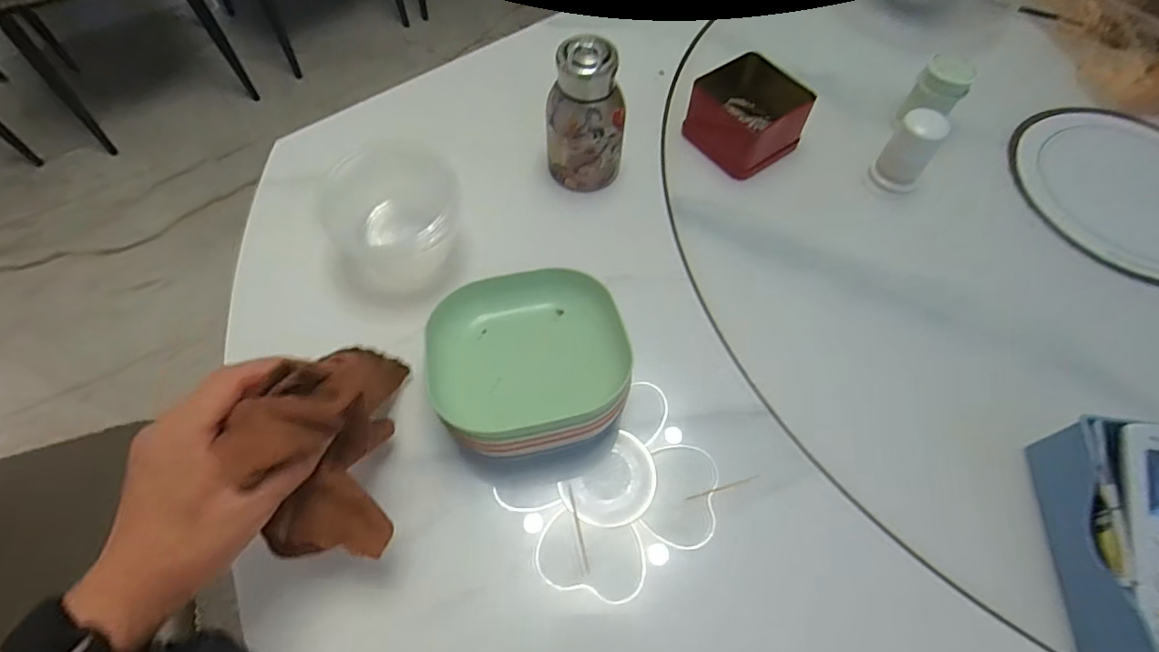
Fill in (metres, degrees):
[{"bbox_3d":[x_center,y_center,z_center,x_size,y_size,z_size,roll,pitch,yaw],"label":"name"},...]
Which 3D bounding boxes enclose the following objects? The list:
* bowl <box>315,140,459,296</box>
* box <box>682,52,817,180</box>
[{"bbox_3d":[-0.160,-0.095,0.477,0.109,0.083,0.106,2,60,-3],"label":"bowl"},{"bbox_3d":[0.165,-0.215,0.563,0.096,0.054,0.104,-36,69,-21],"label":"box"}]

